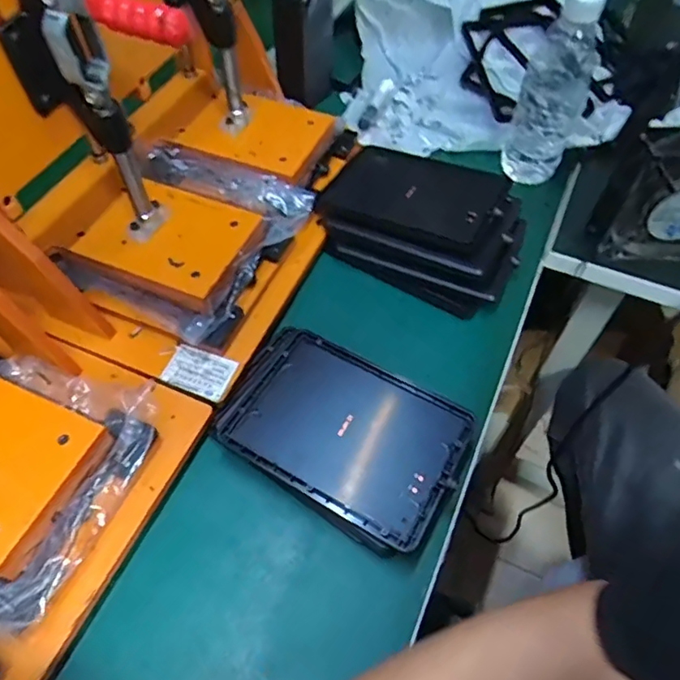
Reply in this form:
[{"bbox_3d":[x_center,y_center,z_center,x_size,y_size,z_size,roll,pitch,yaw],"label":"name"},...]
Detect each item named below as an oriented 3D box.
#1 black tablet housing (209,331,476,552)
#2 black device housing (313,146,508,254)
[{"bbox_3d":[-0.001,0.065,0.408,0.179,0.012,0.121,25,59,16],"label":"black tablet housing"},{"bbox_3d":[0.068,-0.141,0.525,0.174,0.020,0.110,19,61,22],"label":"black device housing"}]

